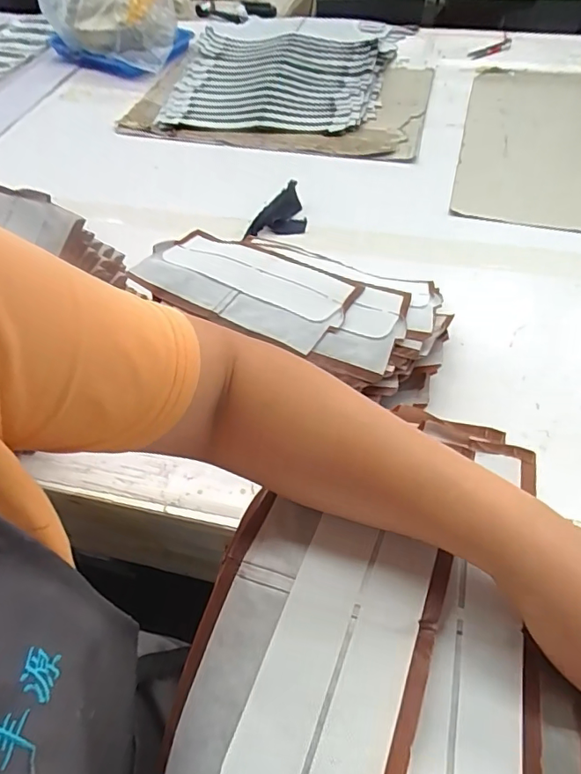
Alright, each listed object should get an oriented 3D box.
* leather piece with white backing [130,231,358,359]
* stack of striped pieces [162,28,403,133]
[{"bbox_3d":[-0.051,-0.112,0.555,0.232,0.016,0.118,21,55,18],"label":"leather piece with white backing"},{"bbox_3d":[-0.025,-0.609,1.016,0.402,0.053,0.350,9,64,12],"label":"stack of striped pieces"}]

